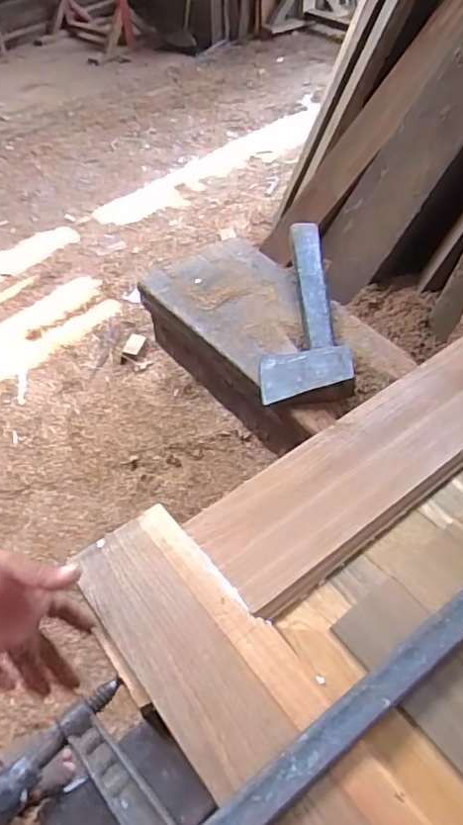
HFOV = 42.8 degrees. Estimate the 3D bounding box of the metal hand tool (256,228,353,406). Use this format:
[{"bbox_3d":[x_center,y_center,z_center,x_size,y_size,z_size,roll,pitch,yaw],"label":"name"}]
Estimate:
[{"bbox_3d":[0.083,-0.148,0.799,0.107,0.042,0.330,-3,49,0],"label":"metal hand tool"}]

